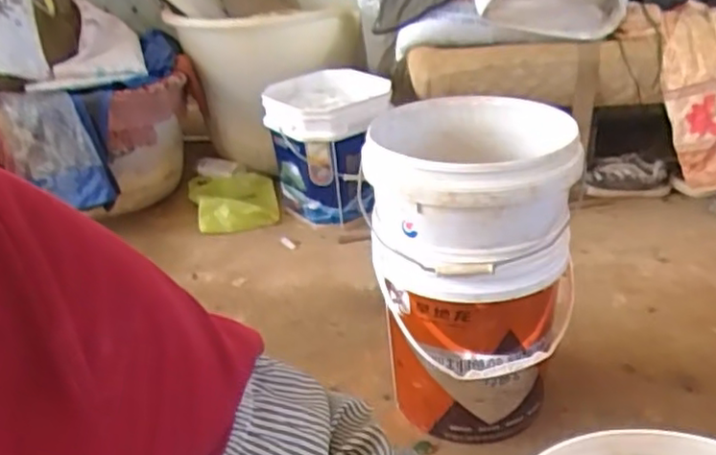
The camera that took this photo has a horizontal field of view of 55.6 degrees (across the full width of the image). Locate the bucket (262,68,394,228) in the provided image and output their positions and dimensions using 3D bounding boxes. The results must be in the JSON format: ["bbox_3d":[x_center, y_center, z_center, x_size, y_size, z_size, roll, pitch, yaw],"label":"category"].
[{"bbox_3d":[-0.054,-0.208,1.775,0.294,0.323,0.278,8,29,23],"label":"bucket"}]

